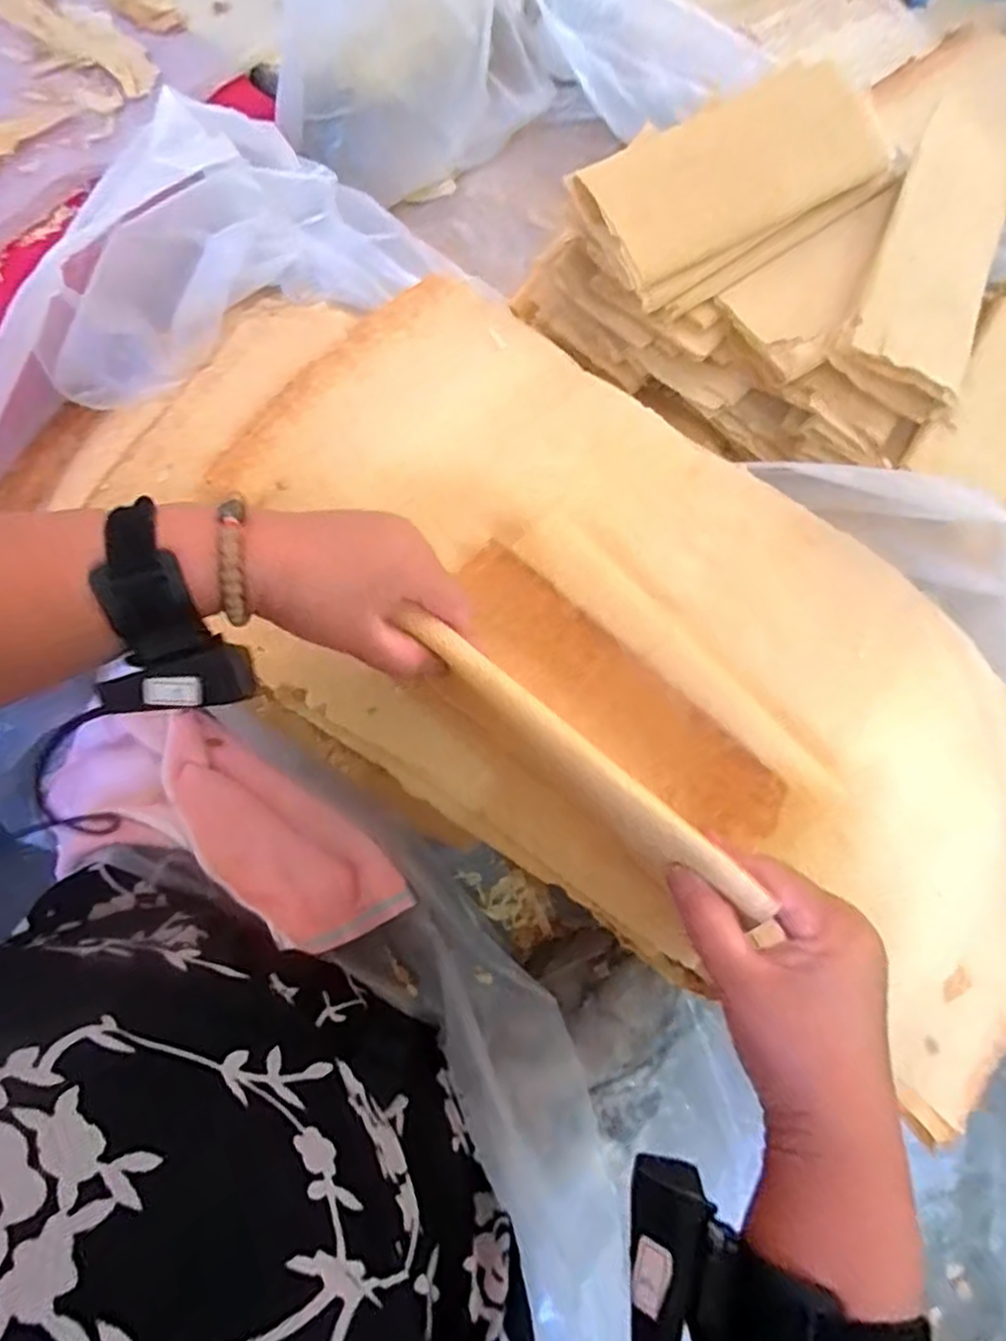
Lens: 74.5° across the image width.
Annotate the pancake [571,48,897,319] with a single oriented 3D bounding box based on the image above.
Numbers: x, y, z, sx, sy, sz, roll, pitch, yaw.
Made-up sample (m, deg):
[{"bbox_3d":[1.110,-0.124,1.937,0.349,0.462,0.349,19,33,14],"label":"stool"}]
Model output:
[{"bbox_3d":[0.188,-0.380,0.521,0.256,0.028,0.121,-30,104,-6],"label":"pancake"}]

